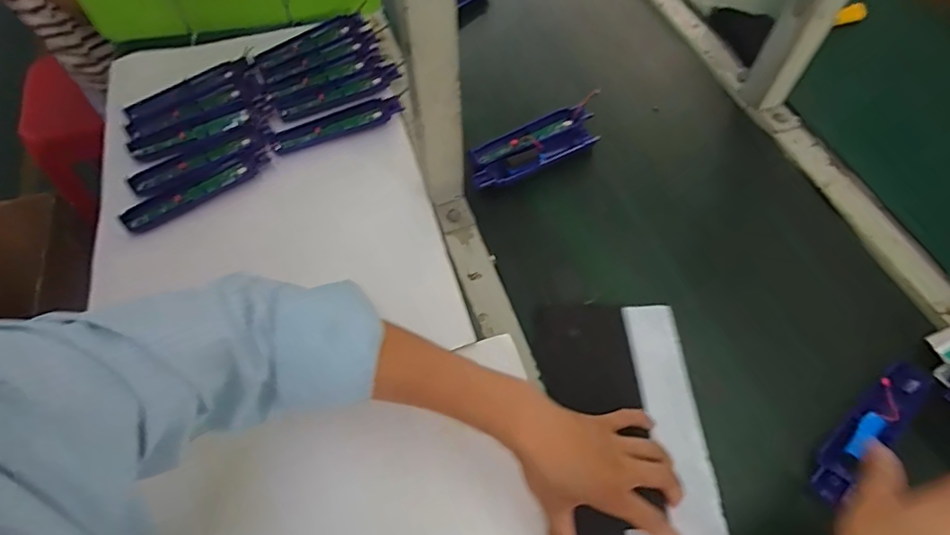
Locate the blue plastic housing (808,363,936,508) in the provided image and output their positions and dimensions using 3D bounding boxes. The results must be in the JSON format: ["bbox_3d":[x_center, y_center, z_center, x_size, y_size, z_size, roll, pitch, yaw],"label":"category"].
[{"bbox_3d":[0.361,0.145,0.470,0.171,0.016,0.036,-34,63,-17],"label":"blue plastic housing"}]

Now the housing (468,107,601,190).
[{"bbox_3d":[0.071,-0.152,0.639,0.177,0.015,0.072,-31,62,-16],"label":"housing"}]

